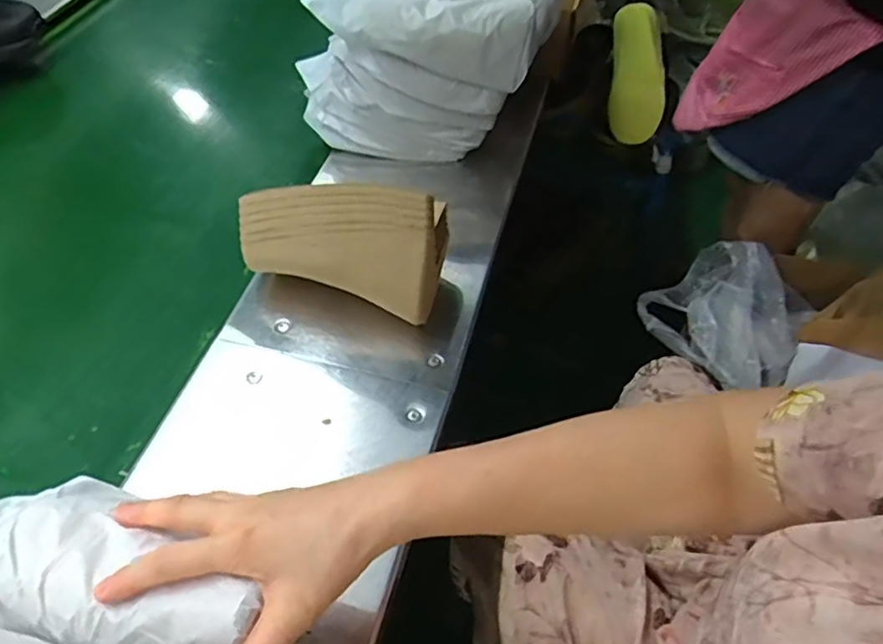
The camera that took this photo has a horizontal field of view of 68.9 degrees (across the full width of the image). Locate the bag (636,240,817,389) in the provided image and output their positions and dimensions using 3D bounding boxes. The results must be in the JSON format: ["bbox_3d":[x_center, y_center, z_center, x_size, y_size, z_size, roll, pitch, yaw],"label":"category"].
[{"bbox_3d":[0.461,-0.028,1.026,0.238,0.129,0.249,35,58,24],"label":"bag"}]

